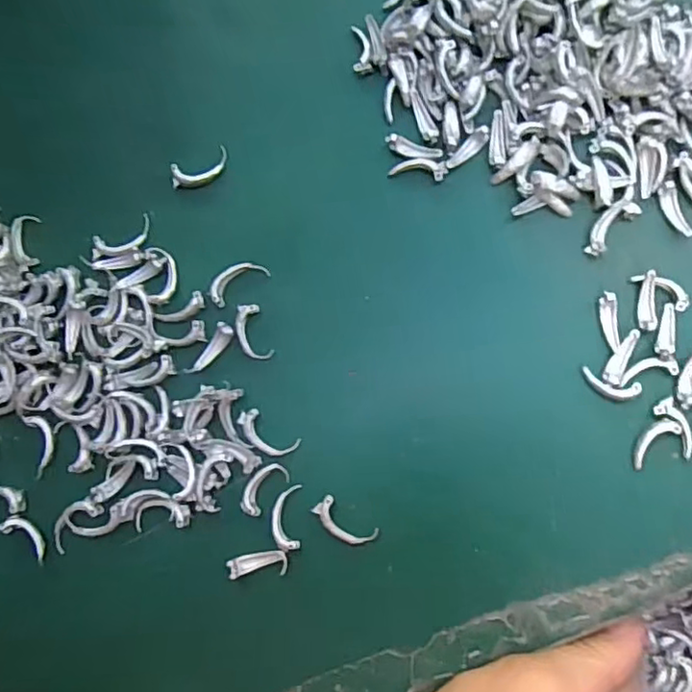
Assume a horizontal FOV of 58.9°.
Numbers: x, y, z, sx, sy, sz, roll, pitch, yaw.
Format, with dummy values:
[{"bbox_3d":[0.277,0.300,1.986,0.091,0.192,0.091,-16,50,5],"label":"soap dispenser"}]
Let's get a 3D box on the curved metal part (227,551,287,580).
[{"bbox_3d":[-0.030,0.076,0.213,0.020,0.008,0.007,-7,82,7],"label":"curved metal part"}]

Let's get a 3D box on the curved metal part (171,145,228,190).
[{"bbox_3d":[-0.056,-0.067,0.235,0.023,0.005,0.012,-24,81,4],"label":"curved metal part"}]

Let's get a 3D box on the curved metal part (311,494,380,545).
[{"bbox_3d":[-0.001,0.062,0.212,0.023,0.006,0.010,32,88,9],"label":"curved metal part"}]

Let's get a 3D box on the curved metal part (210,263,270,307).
[{"bbox_3d":[-0.040,-0.025,0.226,0.023,0.004,0.011,-27,82,3],"label":"curved metal part"}]

